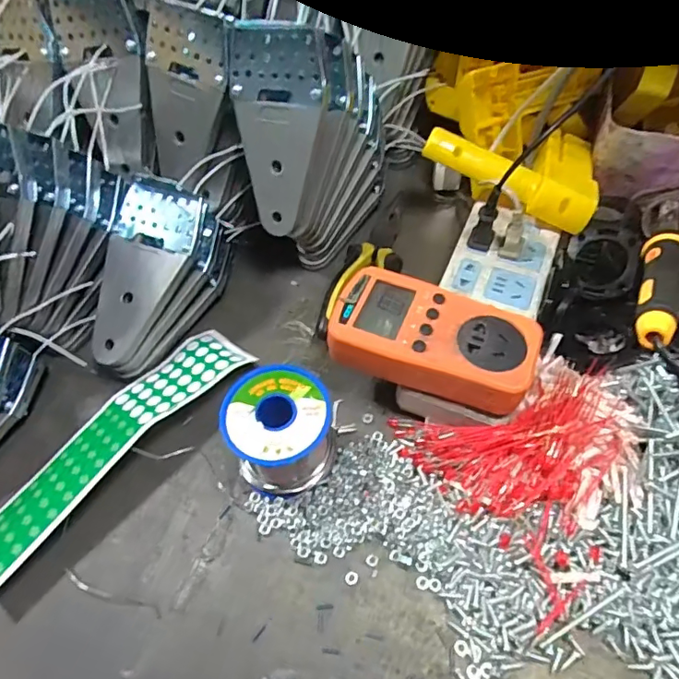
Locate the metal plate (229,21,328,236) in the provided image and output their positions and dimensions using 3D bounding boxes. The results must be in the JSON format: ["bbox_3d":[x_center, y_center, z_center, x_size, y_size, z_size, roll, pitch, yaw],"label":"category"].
[{"bbox_3d":[-0.045,-0.144,0.366,0.066,0.135,0.013,10,29,10],"label":"metal plate"}]

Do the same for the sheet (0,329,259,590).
[{"bbox_3d":[-0.157,0.069,0.359,0.058,0.018,0.216,21,57,39],"label":"sheet"}]

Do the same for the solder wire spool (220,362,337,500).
[{"bbox_3d":[-0.037,0.059,0.333,0.064,0.058,0.067,-2,54,2],"label":"solder wire spool"}]

